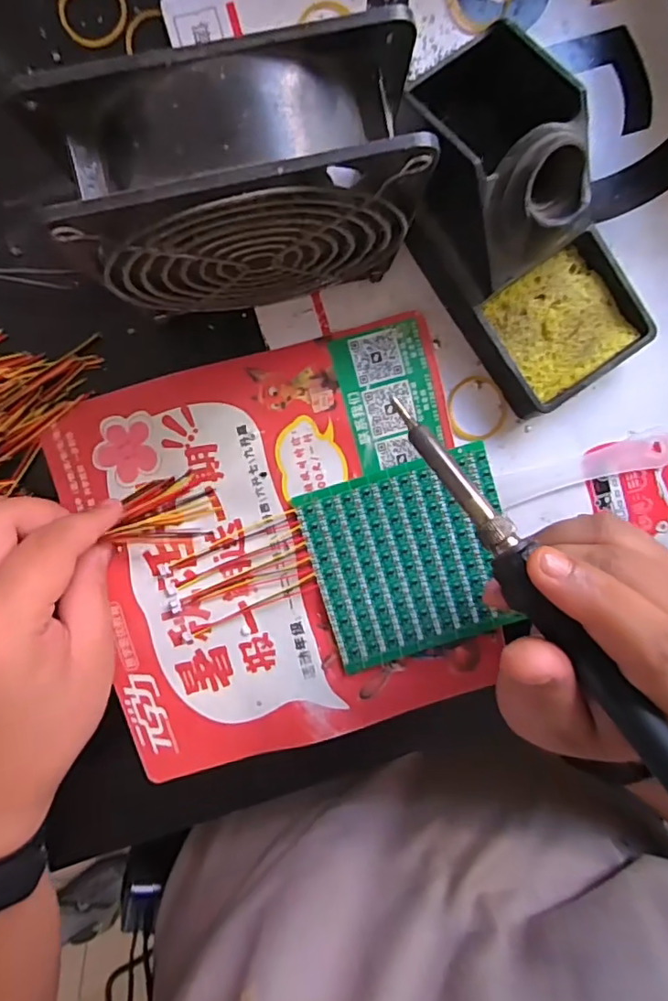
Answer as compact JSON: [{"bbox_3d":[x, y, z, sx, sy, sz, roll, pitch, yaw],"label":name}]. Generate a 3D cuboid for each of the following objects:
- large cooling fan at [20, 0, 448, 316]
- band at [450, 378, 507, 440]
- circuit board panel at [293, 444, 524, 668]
[{"bbox_3d":[-0.028,-0.110,0.212,0.123,0.117,0.048,-14,96,-2],"label":"large cooling fan"},{"bbox_3d":[0.073,-0.046,0.284,0.031,0.005,0.032,0,95,-4],"label":"band"},{"bbox_3d":[0.040,0.030,0.281,0.097,0.008,0.093,-17,96,-2],"label":"circuit board panel"}]

